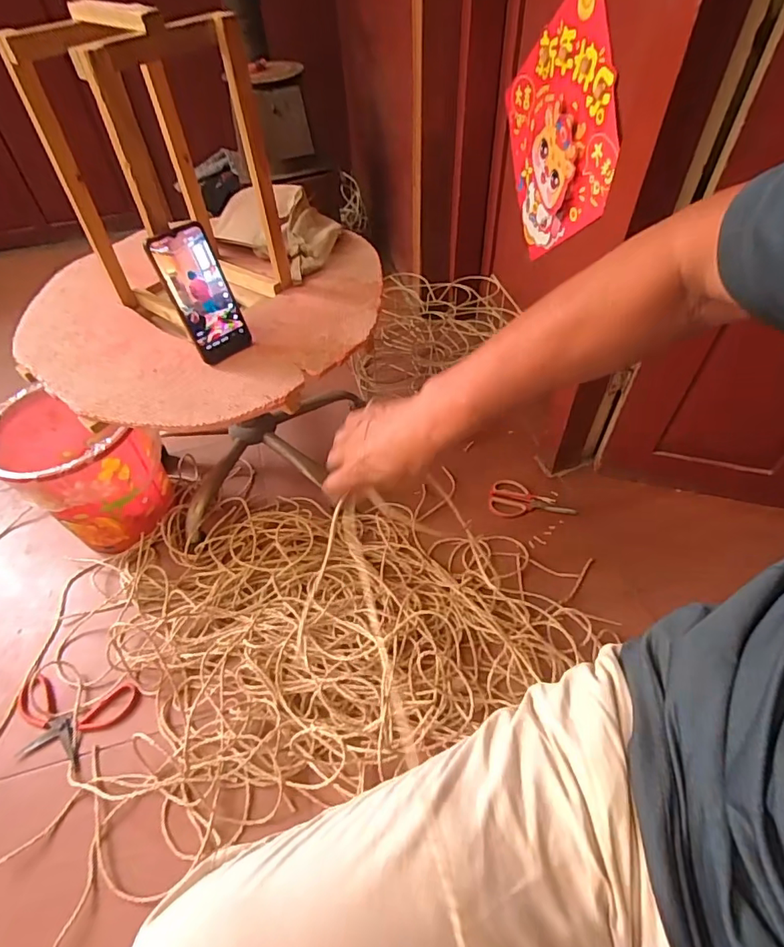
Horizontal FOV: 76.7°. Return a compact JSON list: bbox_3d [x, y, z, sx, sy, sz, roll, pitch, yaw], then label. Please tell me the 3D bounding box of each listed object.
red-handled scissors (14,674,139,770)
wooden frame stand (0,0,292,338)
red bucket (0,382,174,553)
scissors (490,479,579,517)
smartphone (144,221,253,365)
[{"bbox_3d":[-0.489,0.369,0.748,0.178,0.010,0.109,3,52,4],"label":"red-handled scissors"},{"bbox_3d":[-0.293,-0.387,0.667,0.197,0.356,0.212,31,58,26],"label":"wooden frame stand"},{"bbox_3d":[-0.547,0.014,0.896,0.223,0.266,0.210,6,50,9],"label":"red bucket"},{"bbox_3d":[0.281,0.052,1.000,0.166,0.004,0.087,3,52,4],"label":"scissors"},{"bbox_3d":[-0.243,-0.228,0.638,0.076,0.162,0.009,-35,41,-21],"label":"smartphone"}]

